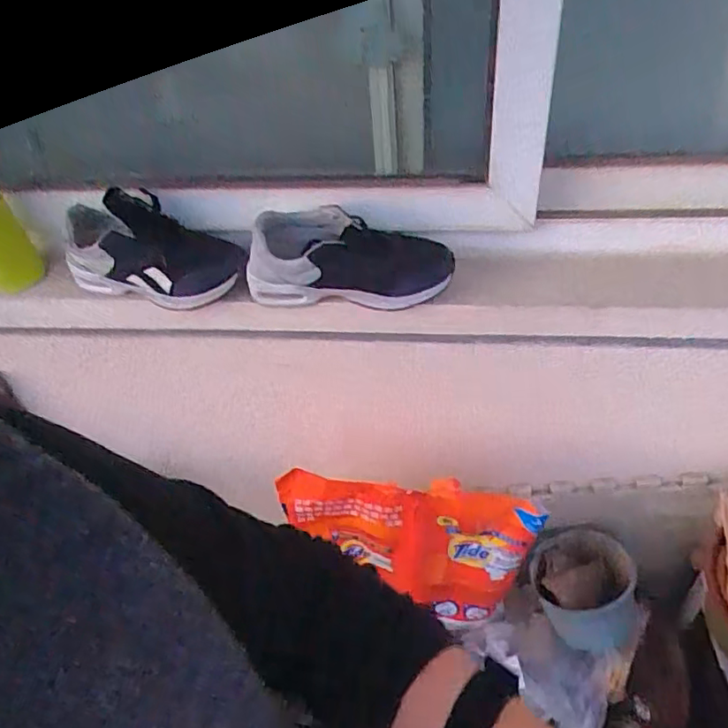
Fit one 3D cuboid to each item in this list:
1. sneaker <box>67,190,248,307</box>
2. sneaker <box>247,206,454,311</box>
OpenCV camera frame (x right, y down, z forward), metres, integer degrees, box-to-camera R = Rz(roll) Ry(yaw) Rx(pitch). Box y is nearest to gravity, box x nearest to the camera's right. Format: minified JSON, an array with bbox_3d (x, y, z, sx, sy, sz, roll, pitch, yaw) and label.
[{"bbox_3d":[-0.271,-0.147,0.728,0.242,0.118,0.095,10,44,17],"label":"sneaker"},{"bbox_3d":[-0.020,-0.123,0.685,0.236,0.098,0.089,-1,42,5],"label":"sneaker"}]

